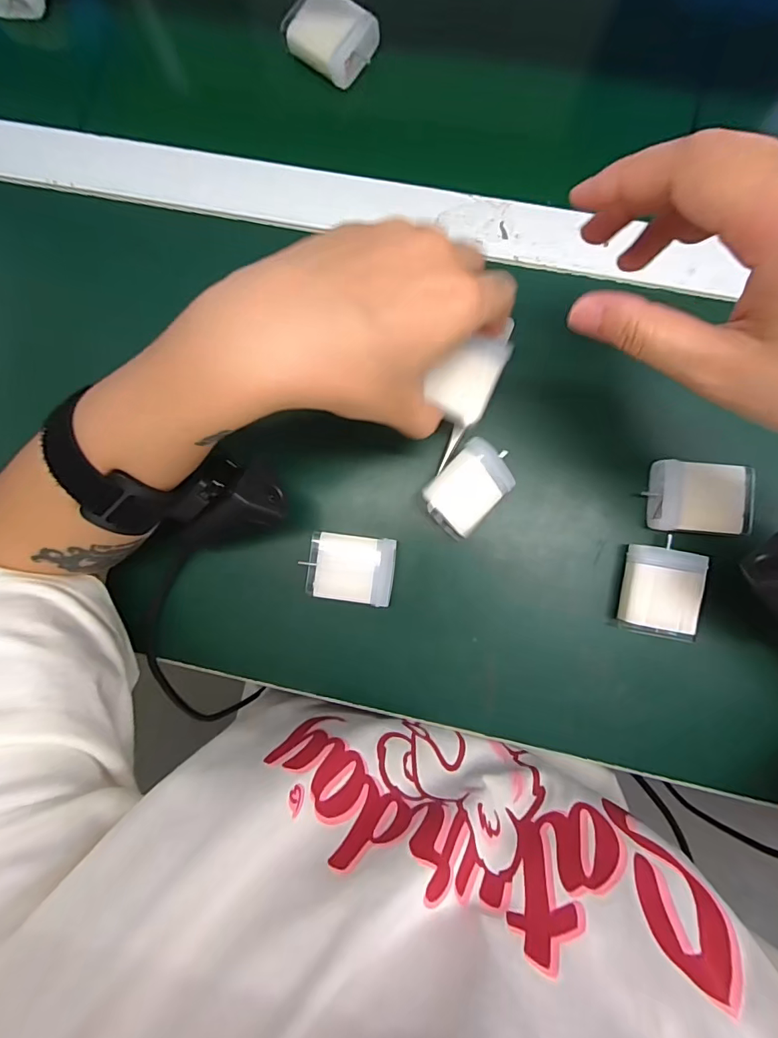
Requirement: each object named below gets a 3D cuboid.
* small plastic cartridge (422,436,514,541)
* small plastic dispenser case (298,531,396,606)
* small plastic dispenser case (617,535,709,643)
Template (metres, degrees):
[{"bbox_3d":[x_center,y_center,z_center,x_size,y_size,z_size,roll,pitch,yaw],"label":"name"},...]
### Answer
[{"bbox_3d":[0.047,-0.017,0.272,0.053,0.011,0.044,-43,120,8],"label":"small plastic cartridge"},{"bbox_3d":[-0.023,0.030,0.289,0.052,0.022,0.040,7,87,4],"label":"small plastic dispenser case"},{"bbox_3d":[0.161,0.044,0.277,0.042,0.021,0.053,10,88,4],"label":"small plastic dispenser case"}]

